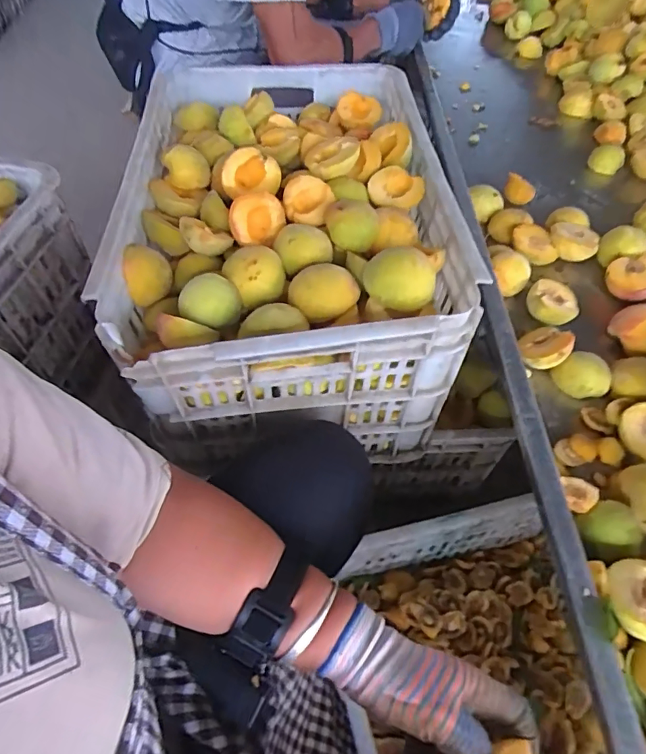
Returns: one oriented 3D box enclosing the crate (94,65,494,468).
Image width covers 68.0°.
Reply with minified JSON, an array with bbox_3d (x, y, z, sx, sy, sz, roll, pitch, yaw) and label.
[{"bbox_3d":[-0.038,-0.176,0.625,0.349,0.238,0.528,-2,55,-2],"label":"crate"}]

